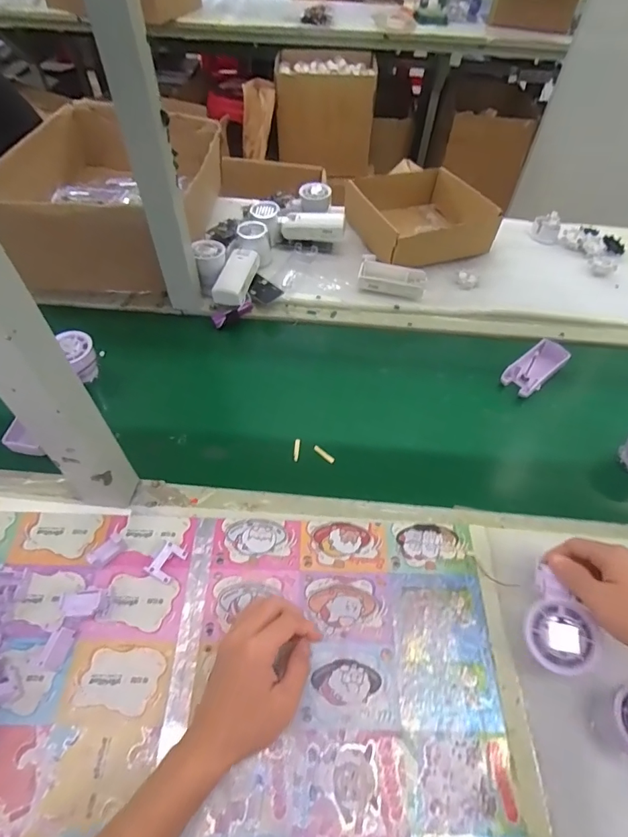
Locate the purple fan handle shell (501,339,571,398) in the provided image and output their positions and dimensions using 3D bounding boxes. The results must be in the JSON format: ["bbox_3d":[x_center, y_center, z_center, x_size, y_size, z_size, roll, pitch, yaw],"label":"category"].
[{"bbox_3d":[0.319,-0.076,0.641,0.105,0.029,0.048,-32,60,-24],"label":"purple fan handle shell"}]

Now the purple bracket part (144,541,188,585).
[{"bbox_3d":[-0.145,0.142,0.449,0.028,0.012,0.040,46,55,-17],"label":"purple bracket part"}]

